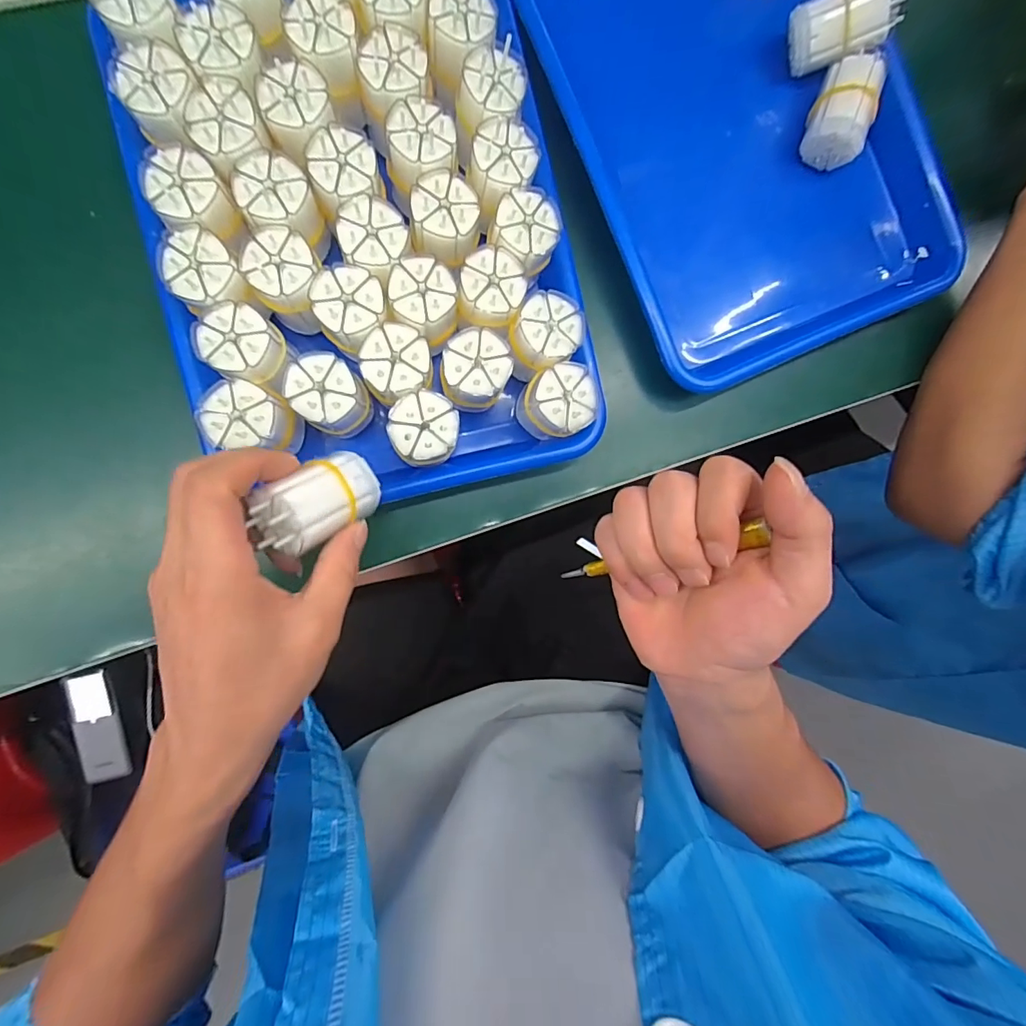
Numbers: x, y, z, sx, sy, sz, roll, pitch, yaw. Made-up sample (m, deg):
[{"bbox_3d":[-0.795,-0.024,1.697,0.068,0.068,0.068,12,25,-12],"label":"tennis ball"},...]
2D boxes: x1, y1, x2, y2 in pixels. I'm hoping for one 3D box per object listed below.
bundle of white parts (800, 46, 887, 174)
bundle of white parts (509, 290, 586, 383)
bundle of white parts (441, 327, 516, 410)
[{"bbox_3d":[0.231,-0.284,0.349,0.039,0.035,0.066,20,85,-6],"label":"bundle of white parts"},{"bbox_3d":[0.019,-0.107,0.309,0.039,0.046,0.041,0,87,-8],"label":"bundle of white parts"},{"bbox_3d":[-0.024,-0.086,0.304,0.039,0.047,0.037,0,87,-8],"label":"bundle of white parts"}]

